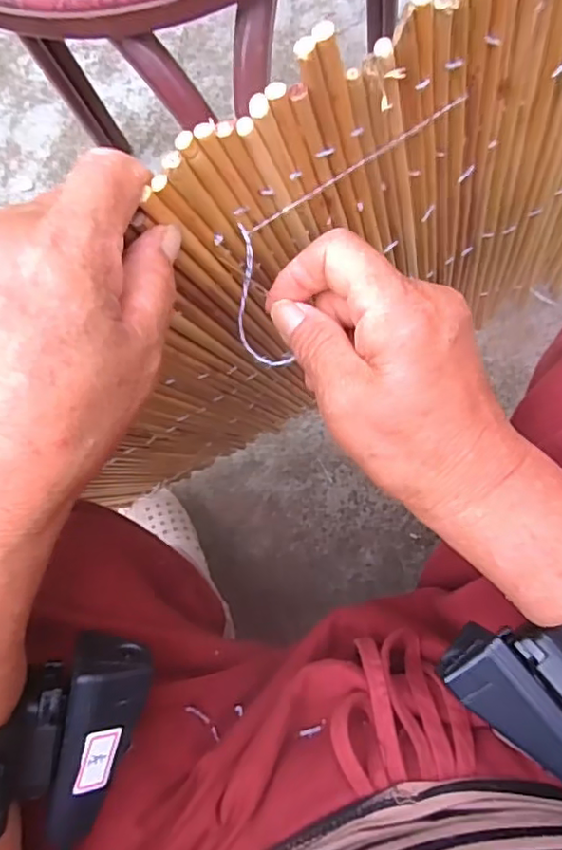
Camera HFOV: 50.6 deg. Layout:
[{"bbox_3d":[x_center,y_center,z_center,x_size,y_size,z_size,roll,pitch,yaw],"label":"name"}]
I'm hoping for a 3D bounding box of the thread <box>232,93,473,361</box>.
[{"bbox_3d":[0.018,-0.090,0.250,0.050,0.017,0.137,31,101,-14],"label":"thread"}]

